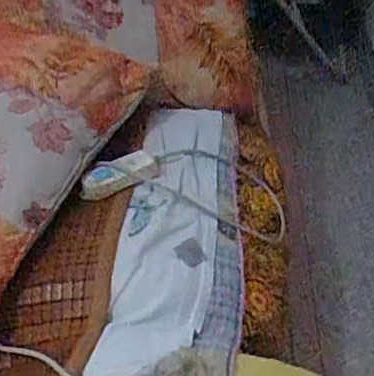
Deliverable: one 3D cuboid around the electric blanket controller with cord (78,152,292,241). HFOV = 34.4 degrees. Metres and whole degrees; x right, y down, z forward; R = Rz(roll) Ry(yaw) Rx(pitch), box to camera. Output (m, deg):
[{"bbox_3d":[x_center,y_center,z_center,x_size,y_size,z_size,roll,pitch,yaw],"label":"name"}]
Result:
[{"bbox_3d":[0.007,0.002,1.041,0.369,0.054,0.167,10,40,-12],"label":"electric blanket controller with cord"}]

